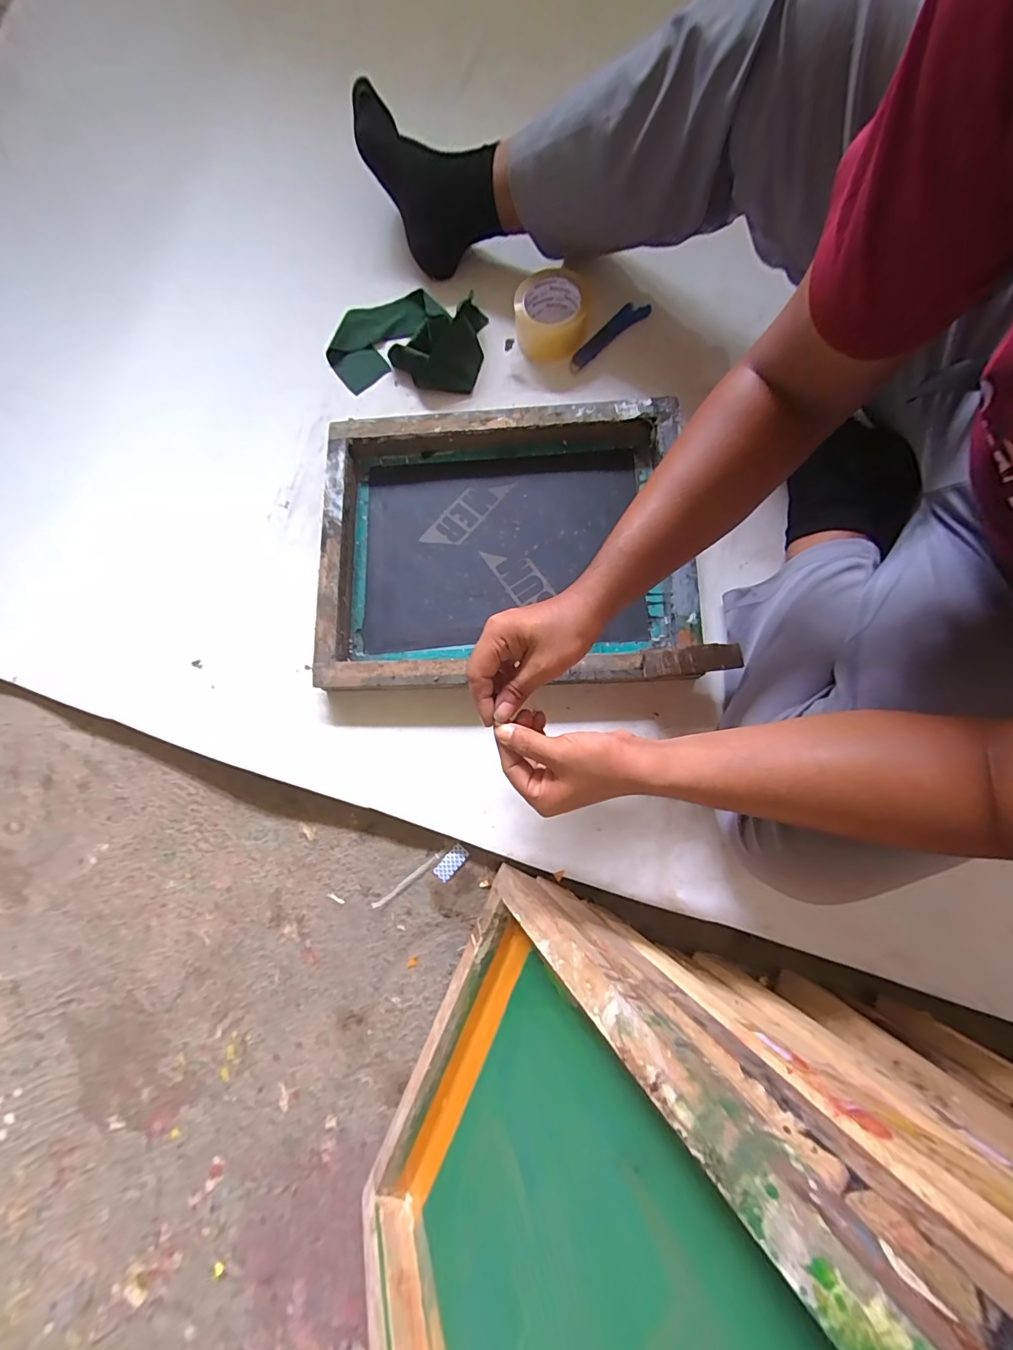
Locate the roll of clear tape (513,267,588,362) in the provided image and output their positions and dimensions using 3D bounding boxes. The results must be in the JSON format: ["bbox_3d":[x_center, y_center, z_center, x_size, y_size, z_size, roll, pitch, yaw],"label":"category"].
[{"bbox_3d":[0.061,-0.496,0.643,0.093,0.056,0.097,-1,78,4],"label":"roll of clear tape"}]

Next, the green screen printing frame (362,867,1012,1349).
[{"bbox_3d":[0.035,0.399,0.305,0.069,0.455,0.365,28,81,-19],"label":"green screen printing frame"}]

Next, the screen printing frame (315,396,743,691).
[{"bbox_3d":[-0.004,-0.164,0.587,0.460,0.069,0.355,-2,77,1],"label":"screen printing frame"}]

